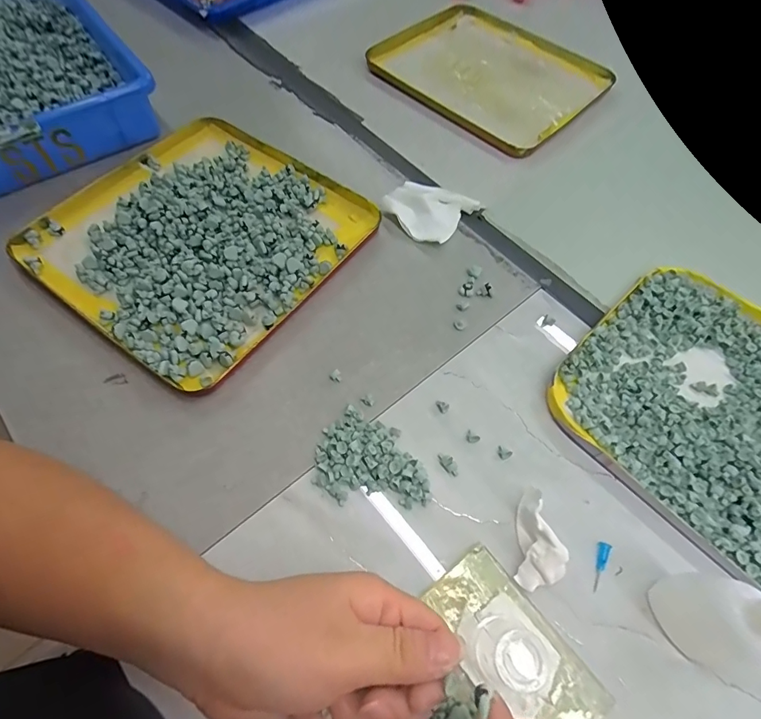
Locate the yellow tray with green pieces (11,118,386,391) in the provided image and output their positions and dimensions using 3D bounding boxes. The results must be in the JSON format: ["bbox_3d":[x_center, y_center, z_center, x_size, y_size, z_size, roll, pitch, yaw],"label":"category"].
[{"bbox_3d":[-0.160,-0.117,0.397,0.247,0.021,0.240,34,66,15],"label":"yellow tray with green pieces"}]

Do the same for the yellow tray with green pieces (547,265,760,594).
[{"bbox_3d":[0.277,0.054,0.315,0.203,0.025,0.268,-37,69,-20],"label":"yellow tray with green pieces"}]

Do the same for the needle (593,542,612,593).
[{"bbox_3d":[0.140,0.132,0.280,0.006,0.005,0.031,23,63,10],"label":"needle"}]

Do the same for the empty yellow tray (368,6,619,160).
[{"bbox_3d":[0.135,-0.350,0.532,0.239,0.018,0.212,41,68,18],"label":"empty yellow tray"}]

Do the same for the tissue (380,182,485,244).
[{"bbox_3d":[0.046,-0.147,0.425,0.075,0.014,0.072,35,66,16],"label":"tissue"}]

